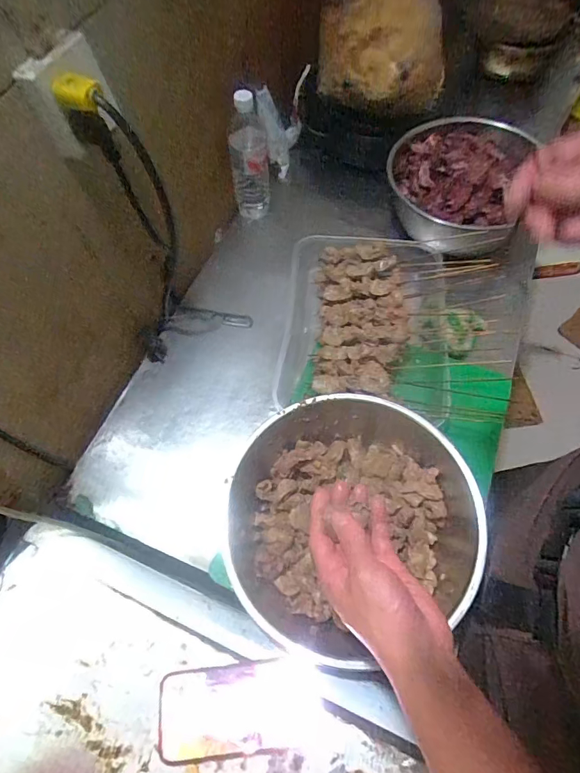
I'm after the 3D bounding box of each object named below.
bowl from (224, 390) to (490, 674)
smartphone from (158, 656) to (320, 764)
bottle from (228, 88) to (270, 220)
[{"bbox_3d":[0.086,0.164,0.547,0.291,0.103,0.273,-1,63,2],"label":"bowl"},{"bbox_3d":[-0.054,0.344,0.460,0.166,0.015,0.081,-5,63,0],"label":"smartphone"},{"bbox_3d":[-0.079,-0.447,0.844,0.061,0.240,0.081,8,63,8],"label":"bottle"}]

